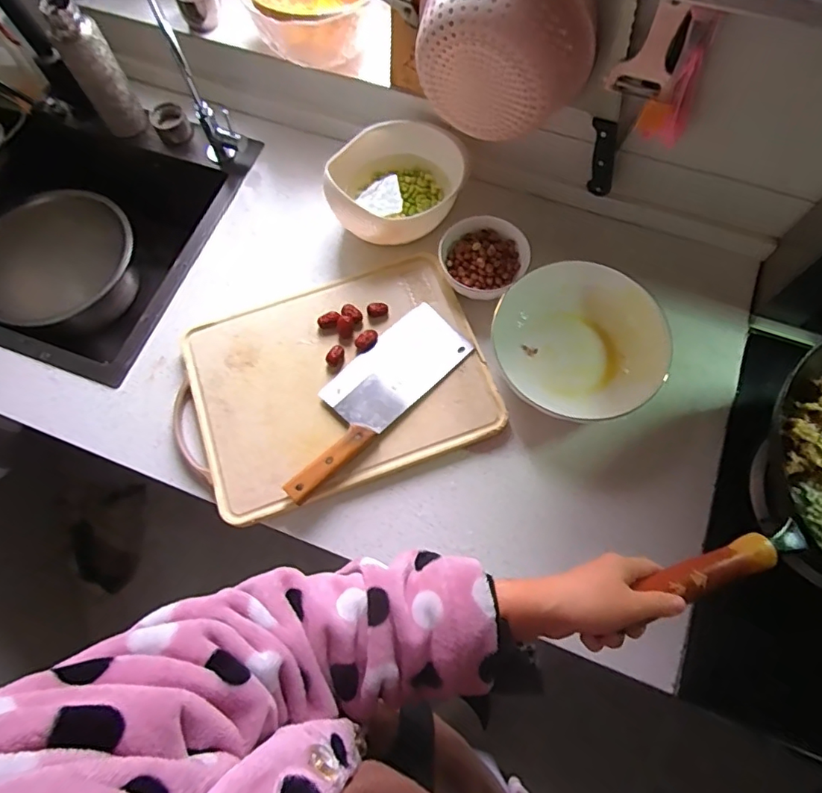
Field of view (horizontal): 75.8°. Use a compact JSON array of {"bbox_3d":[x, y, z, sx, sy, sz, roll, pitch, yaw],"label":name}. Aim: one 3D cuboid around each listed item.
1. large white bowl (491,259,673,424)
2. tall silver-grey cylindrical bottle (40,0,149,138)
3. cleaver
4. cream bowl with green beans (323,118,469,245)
[{"bbox_3d":[0.209,-0.068,0.663,0.205,0.065,0.176,15,71,7],"label":"large white bowl"},{"bbox_3d":[-0.466,-0.482,0.788,0.067,0.176,0.056,-30,72,-9],"label":"tall silver-grey cylindrical bottle"},{"bbox_3d":[-0.055,-0.004,0.662,0.293,0.035,0.097,-43,74,-13],"label":"cleaver"},{"bbox_3d":[-0.022,-0.298,0.731,0.185,0.081,0.173,-1,70,2],"label":"cream bowl with green beans"}]

